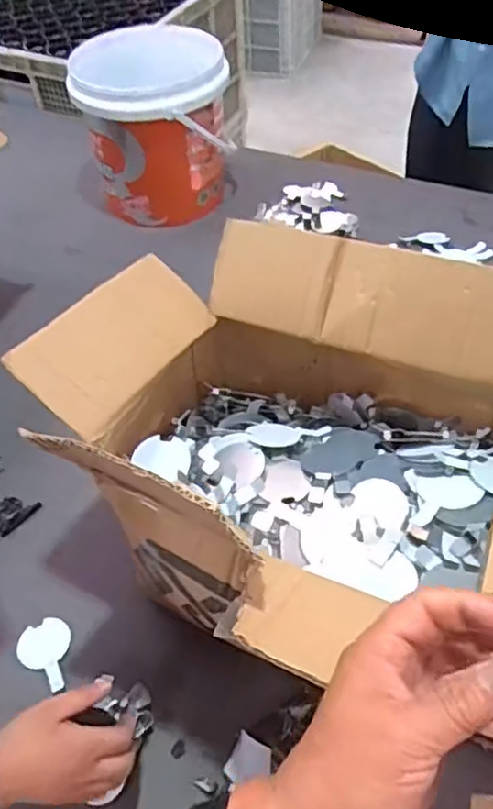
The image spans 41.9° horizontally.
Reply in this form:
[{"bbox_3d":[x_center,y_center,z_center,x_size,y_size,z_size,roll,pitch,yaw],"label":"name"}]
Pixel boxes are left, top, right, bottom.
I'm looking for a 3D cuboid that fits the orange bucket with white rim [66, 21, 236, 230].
[{"bbox_3d":[-0.161,-0.499,1.164,0.252,0.262,0.219,-12,50,-6],"label":"orange bucket with white rim"}]

